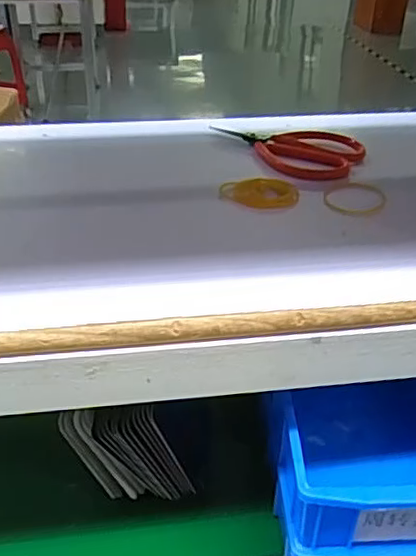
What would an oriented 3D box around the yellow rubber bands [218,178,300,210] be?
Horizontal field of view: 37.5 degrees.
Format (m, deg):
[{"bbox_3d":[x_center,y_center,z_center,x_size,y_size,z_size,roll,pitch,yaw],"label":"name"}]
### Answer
[{"bbox_3d":[0.037,-0.062,0.446,0.056,0.010,0.032,7,34,8],"label":"yellow rubber bands"}]

